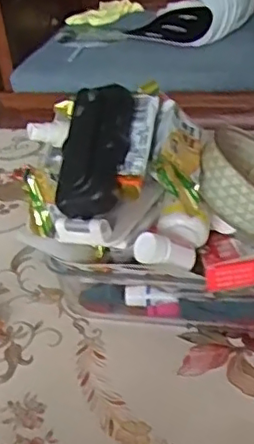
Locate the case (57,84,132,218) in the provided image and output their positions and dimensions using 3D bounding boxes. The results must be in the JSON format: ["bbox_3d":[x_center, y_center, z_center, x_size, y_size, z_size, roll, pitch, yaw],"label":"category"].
[{"bbox_3d":[-0.027,-0.057,0.467,0.050,0.032,0.107,6,77,21],"label":"case"}]

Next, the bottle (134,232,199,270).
[{"bbox_3d":[0.032,0.025,0.467,0.050,0.024,0.021,15,25,-22],"label":"bottle"}]

